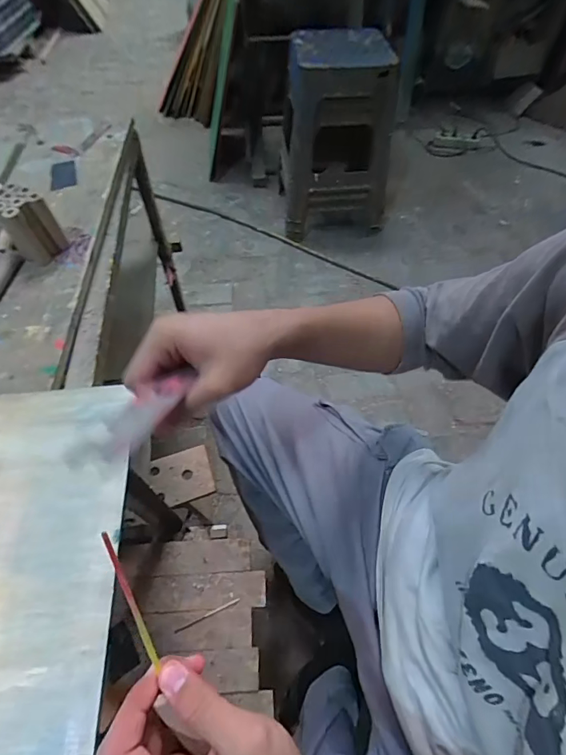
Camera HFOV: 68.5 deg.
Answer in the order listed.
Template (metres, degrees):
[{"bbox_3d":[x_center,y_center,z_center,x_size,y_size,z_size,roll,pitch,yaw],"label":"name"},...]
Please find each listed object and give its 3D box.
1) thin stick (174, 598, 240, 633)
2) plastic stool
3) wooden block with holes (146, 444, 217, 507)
[{"bbox_3d":[-0.112,0.354,0.621,0.101,0.004,0.008,-21,59,-11],"label":"thin stick"},{"bbox_3d":[0.177,-0.802,1.412,0.345,0.563,0.369,-1,55,0],"label":"plastic stool"},{"bbox_3d":[-0.176,0.170,0.716,0.104,0.013,0.090,-15,57,-9],"label":"wooden block with holes"}]

